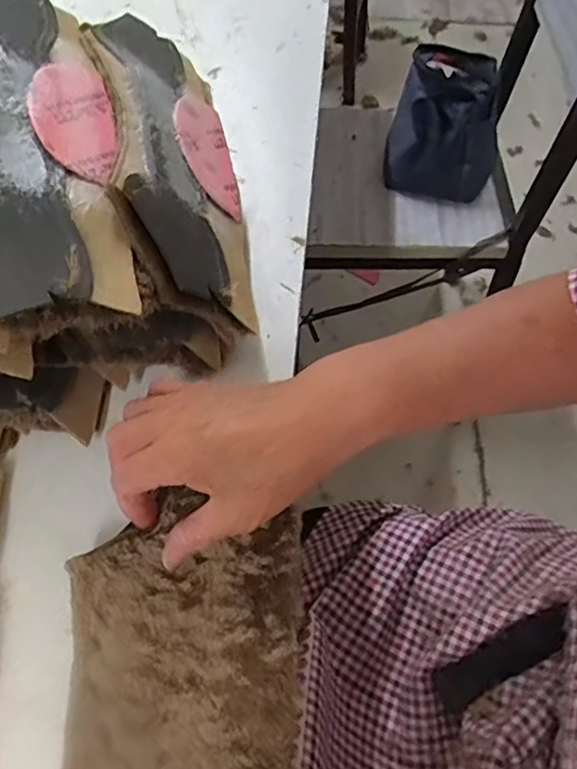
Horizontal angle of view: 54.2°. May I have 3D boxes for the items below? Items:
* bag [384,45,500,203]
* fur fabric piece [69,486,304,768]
[{"bbox_3d":[0.264,-0.423,0.928,0.180,0.156,0.172,15,57,8],"label":"bag"},{"bbox_3d":[-0.065,0.210,0.254,0.133,0.012,0.321,9,58,4],"label":"fur fabric piece"}]

